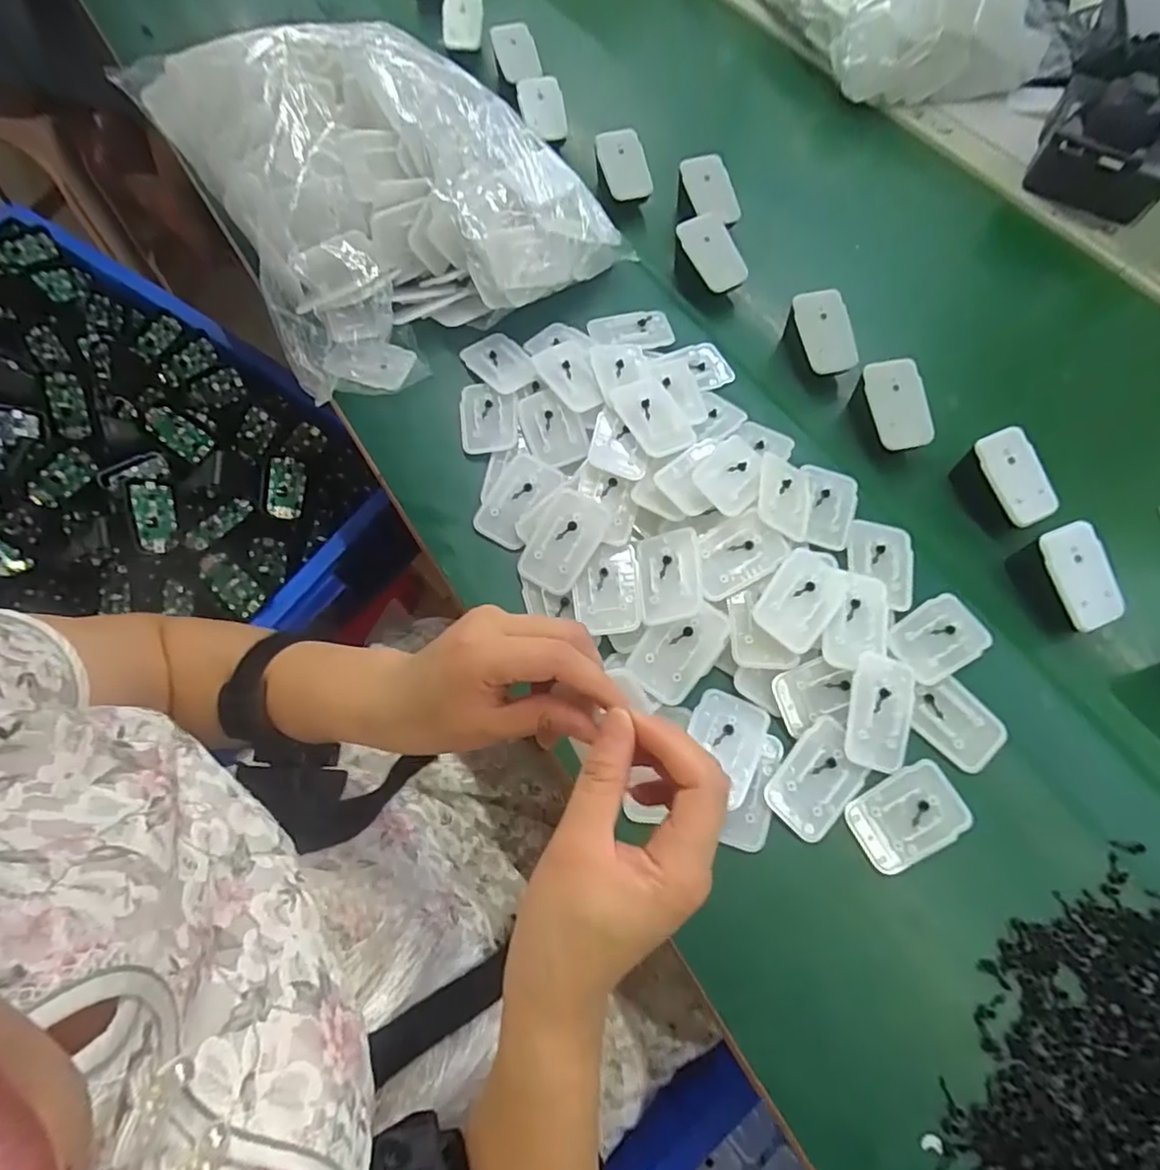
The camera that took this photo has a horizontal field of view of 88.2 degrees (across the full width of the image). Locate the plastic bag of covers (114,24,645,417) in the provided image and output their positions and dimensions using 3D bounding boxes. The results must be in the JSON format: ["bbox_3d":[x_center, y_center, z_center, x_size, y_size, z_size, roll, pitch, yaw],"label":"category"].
[{"bbox_3d":[-0.151,-0.336,0.502,0.303,0.148,0.272,-28,70,-8],"label":"plastic bag of covers"}]

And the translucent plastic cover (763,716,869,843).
[{"bbox_3d":[0.147,0.119,0.368,0.043,0.008,0.069,39,70,15],"label":"translucent plastic cover"}]

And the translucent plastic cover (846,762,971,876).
[{"bbox_3d":[0.199,0.140,0.363,0.070,0.004,0.045,-25,68,-13],"label":"translucent plastic cover"}]

